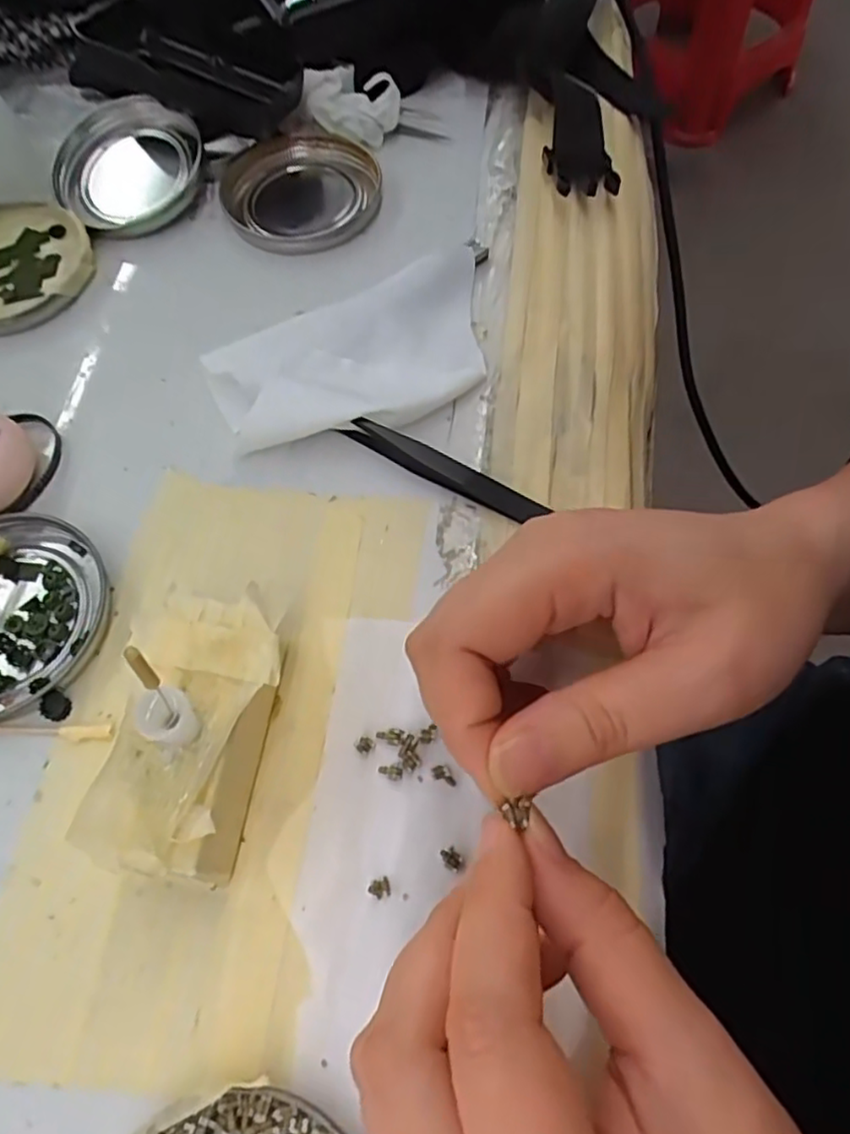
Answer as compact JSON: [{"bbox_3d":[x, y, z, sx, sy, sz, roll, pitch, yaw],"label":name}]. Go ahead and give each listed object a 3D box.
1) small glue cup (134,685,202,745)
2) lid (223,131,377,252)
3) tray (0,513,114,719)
[{"bbox_3d":[-0.071,0.042,0.188,0.013,0.019,0.014,-2,64,3],"label":"small glue cup"},{"bbox_3d":[-0.062,-0.189,0.337,0.074,0.011,0.075,-1,65,2],"label":"lid"},{"bbox_3d":[-0.158,0.017,0.246,0.079,0.008,0.077,-1,65,2],"label":"tray"}]

